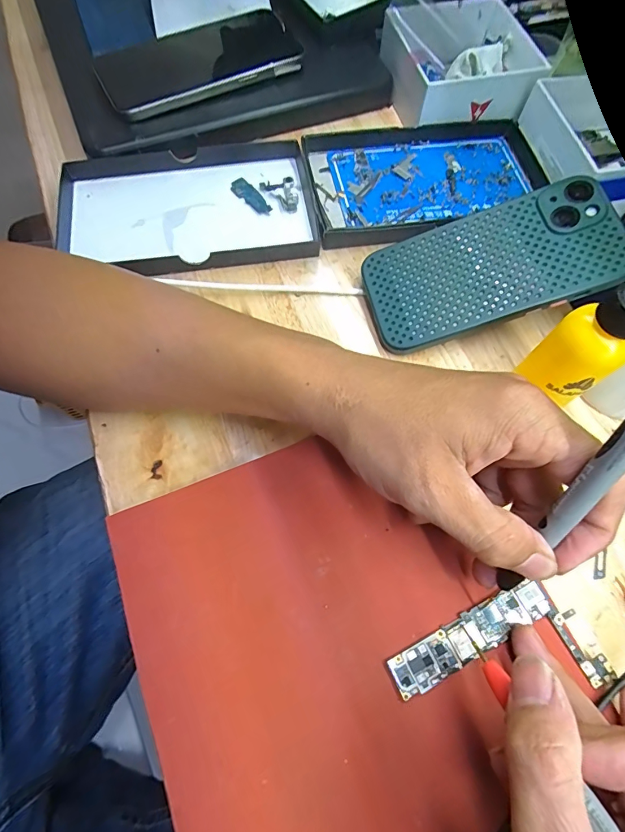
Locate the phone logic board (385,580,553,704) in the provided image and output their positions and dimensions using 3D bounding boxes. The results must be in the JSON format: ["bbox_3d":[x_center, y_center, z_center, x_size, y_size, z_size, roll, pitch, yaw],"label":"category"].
[{"bbox_3d":[0.075,0.104,0.200,0.083,0.004,0.019,-24,70,-11],"label":"phone logic board"}]

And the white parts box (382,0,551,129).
[{"bbox_3d":[0.121,-0.283,0.338,0.118,0.037,0.104,-13,68,-6],"label":"white parts box"}]

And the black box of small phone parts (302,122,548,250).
[{"bbox_3d":[0.087,-0.179,0.316,0.175,0.015,0.109,-7,68,-4],"label":"black box of small phone parts"}]

